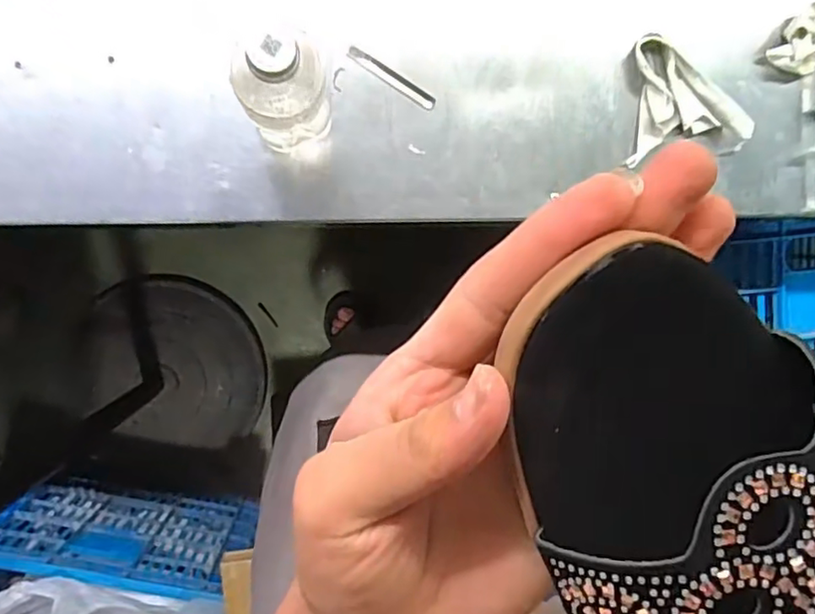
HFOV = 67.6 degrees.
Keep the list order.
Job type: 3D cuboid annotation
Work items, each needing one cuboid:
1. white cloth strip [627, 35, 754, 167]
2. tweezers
[{"bbox_3d":[0.255,-0.185,0.550,0.103,0.021,0.104,0,93,-8],"label":"white cloth strip"},{"bbox_3d":[-0.013,-0.199,0.532,0.085,0.004,0.014,33,88,-9],"label":"tweezers"}]

